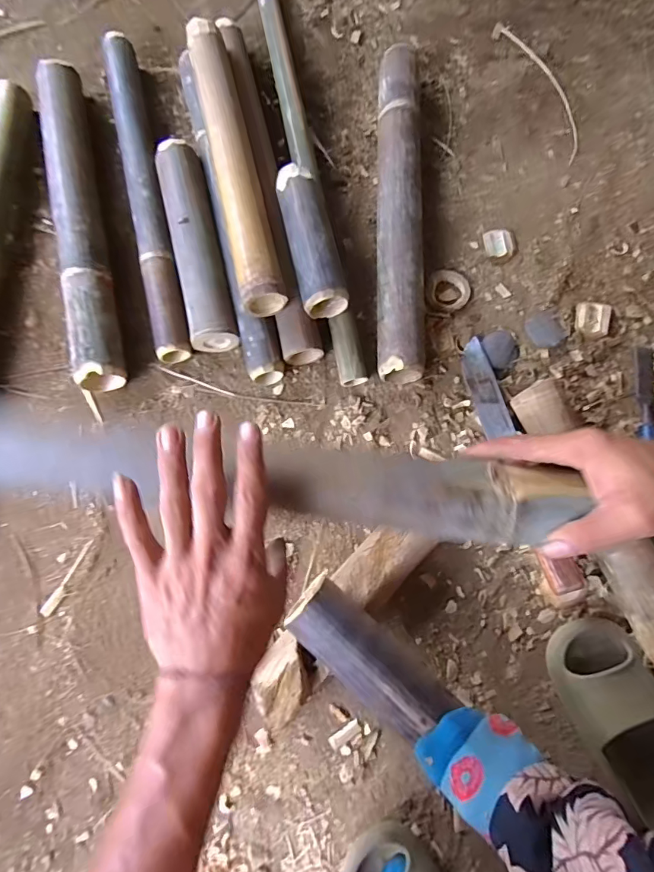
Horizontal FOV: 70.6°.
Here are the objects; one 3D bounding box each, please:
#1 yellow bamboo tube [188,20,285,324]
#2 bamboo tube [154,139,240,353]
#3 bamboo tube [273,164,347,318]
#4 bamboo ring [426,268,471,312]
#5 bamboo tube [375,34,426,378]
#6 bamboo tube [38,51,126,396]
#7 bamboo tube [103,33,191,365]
[{"bbox_3d":[-0.133,-0.387,0.665,0.060,0.064,0.455,-14,78,-2],"label":"yellow bamboo tube"},{"bbox_3d":[-0.193,-0.279,0.680,0.068,0.065,0.314,-14,78,-2],"label":"bamboo tube"},{"bbox_3d":[-0.020,-0.271,0.633,0.064,0.050,0.214,-12,78,-2],"label":"bamboo tube"},{"bbox_3d":[0.179,-0.216,0.682,0.065,0.011,0.071,0,78,1],"label":"bamboo ring"},{"bbox_3d":[0.108,-0.348,0.686,0.070,0.066,0.540,1,78,1],"label":"bamboo tube"},{"bbox_3d":[-0.369,-0.324,0.693,0.068,0.067,0.533,-14,78,-2],"label":"bamboo tube"},{"bbox_3d":[-0.279,-0.378,0.713,0.053,0.051,0.554,-13,78,-2],"label":"bamboo tube"}]

